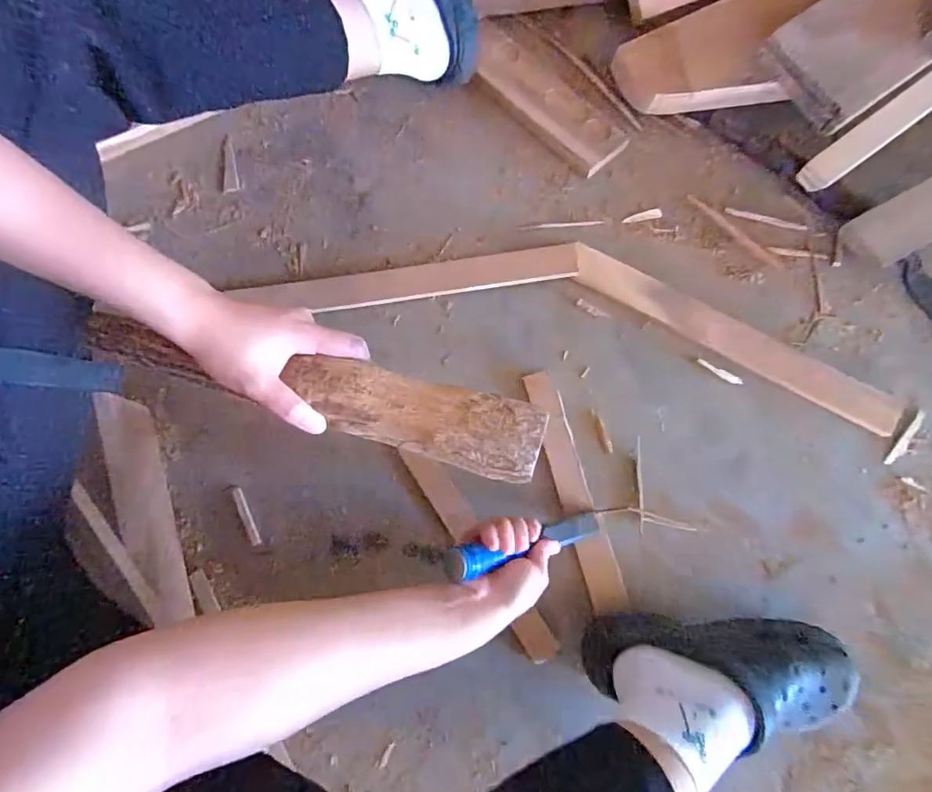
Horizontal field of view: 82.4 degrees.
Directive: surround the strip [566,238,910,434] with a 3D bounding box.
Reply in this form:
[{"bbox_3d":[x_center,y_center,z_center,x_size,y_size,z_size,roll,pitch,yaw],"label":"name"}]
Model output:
[{"bbox_3d":[0.312,-0.071,0.626,0.399,0.010,0.048,29,79,5],"label":"strip"}]

